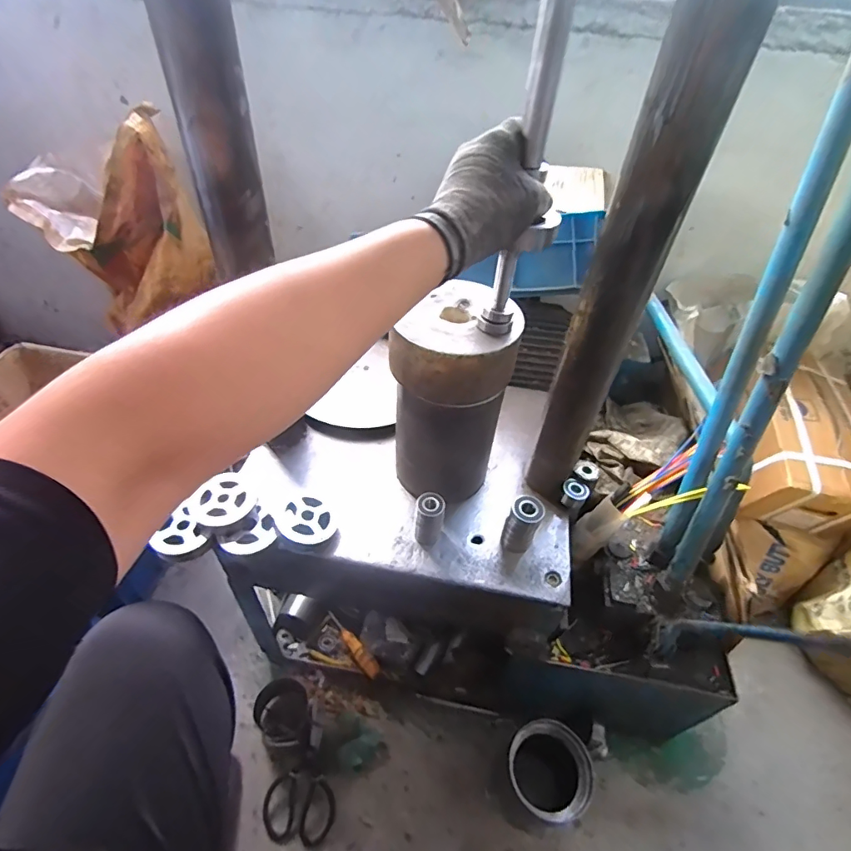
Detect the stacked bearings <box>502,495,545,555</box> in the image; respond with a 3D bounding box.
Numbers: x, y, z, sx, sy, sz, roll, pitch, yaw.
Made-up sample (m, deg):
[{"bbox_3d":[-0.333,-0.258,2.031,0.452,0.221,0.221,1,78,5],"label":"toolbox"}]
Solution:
[{"bbox_3d":[0.121,0.124,0.596,0.036,0.079,0.034,2,45,-2],"label":"stacked bearings"}]

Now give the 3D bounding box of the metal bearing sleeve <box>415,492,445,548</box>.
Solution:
[{"bbox_3d":[0.004,0.119,0.592,0.032,0.068,0.039,9,46,4],"label":"metal bearing sleeve"}]

